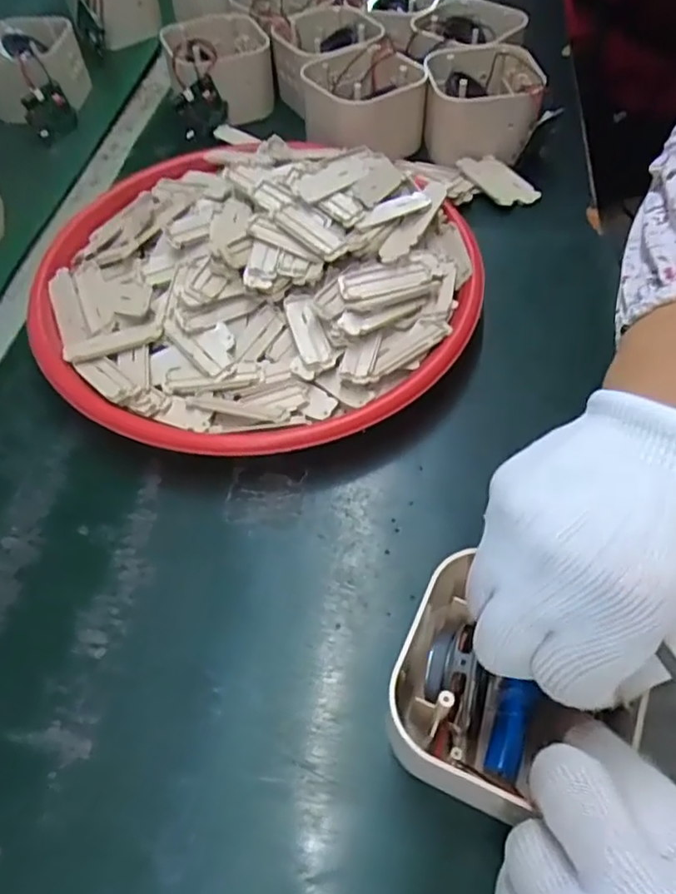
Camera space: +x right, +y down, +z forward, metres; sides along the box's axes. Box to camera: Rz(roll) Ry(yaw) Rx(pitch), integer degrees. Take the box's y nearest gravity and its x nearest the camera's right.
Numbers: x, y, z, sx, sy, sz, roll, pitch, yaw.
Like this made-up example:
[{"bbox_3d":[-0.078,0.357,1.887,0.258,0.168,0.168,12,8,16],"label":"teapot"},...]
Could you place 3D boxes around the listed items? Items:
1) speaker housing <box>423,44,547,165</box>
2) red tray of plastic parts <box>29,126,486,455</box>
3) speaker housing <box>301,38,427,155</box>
[{"bbox_3d":[0.119,-0.291,0.521,0.091,0.058,0.099,3,56,5],"label":"speaker housing"},{"bbox_3d":[-0.056,-0.118,0.417,0.289,0.054,0.288,36,64,24],"label":"red tray of plastic parts"},{"bbox_3d":[0.021,-0.292,0.522,0.098,0.058,0.099,-7,56,-2],"label":"speaker housing"}]

